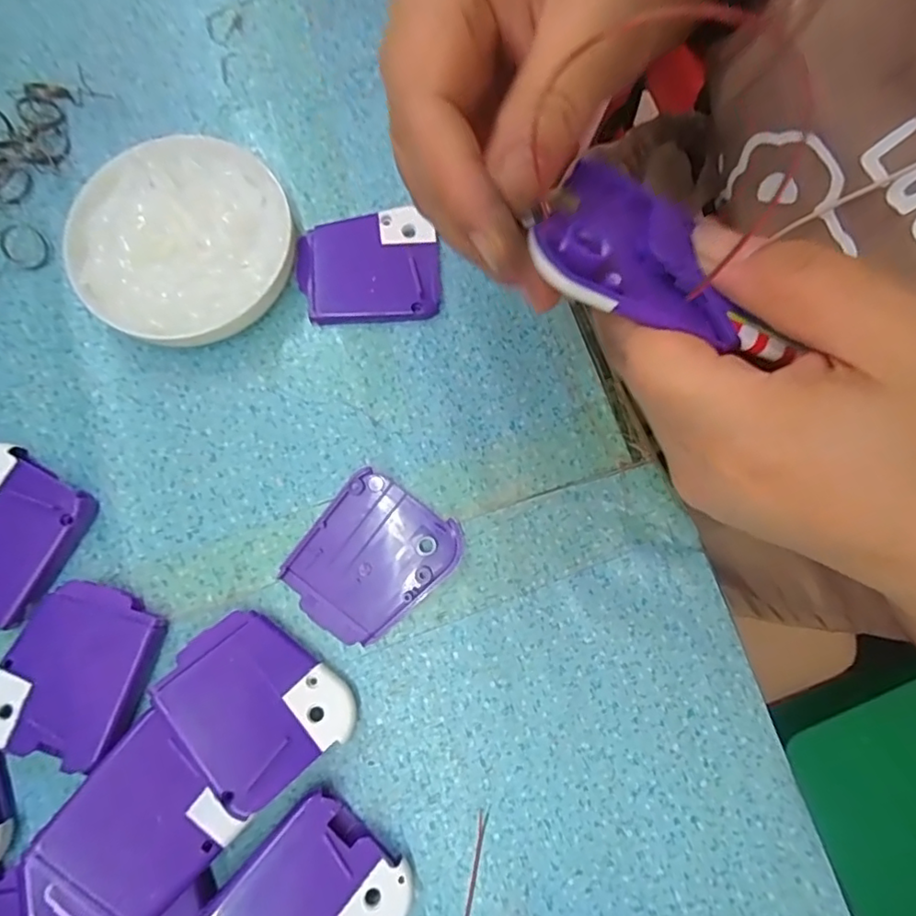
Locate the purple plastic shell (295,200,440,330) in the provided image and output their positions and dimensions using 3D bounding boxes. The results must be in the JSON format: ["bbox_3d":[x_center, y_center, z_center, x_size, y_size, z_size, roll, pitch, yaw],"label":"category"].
[{"bbox_3d":[-0.039,-0.084,0.255,0.060,0.008,0.050,-6,78,-3],"label":"purple plastic shell"}]

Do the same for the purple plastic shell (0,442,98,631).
[{"bbox_3d":[-0.179,0.031,0.227,0.055,0.012,0.060,32,79,6],"label":"purple plastic shell"}]

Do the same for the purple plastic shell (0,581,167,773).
[{"bbox_3d":[-0.141,0.079,0.216,0.055,0.015,0.059,16,78,2],"label":"purple plastic shell"}]

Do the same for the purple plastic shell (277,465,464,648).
[{"bbox_3d":[-0.034,0.041,0.229,0.052,0.008,0.060,35,79,6],"label":"purple plastic shell"}]

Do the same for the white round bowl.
[{"bbox_3d":[-0.114,-0.090,0.247,0.088,0.024,0.089,0,77,-1],"label":"white round bowl"}]

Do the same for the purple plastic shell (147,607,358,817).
[{"bbox_3d":[-0.073,0.086,0.207,0.060,0.004,0.050,45,62,11],"label":"purple plastic shell"}]

